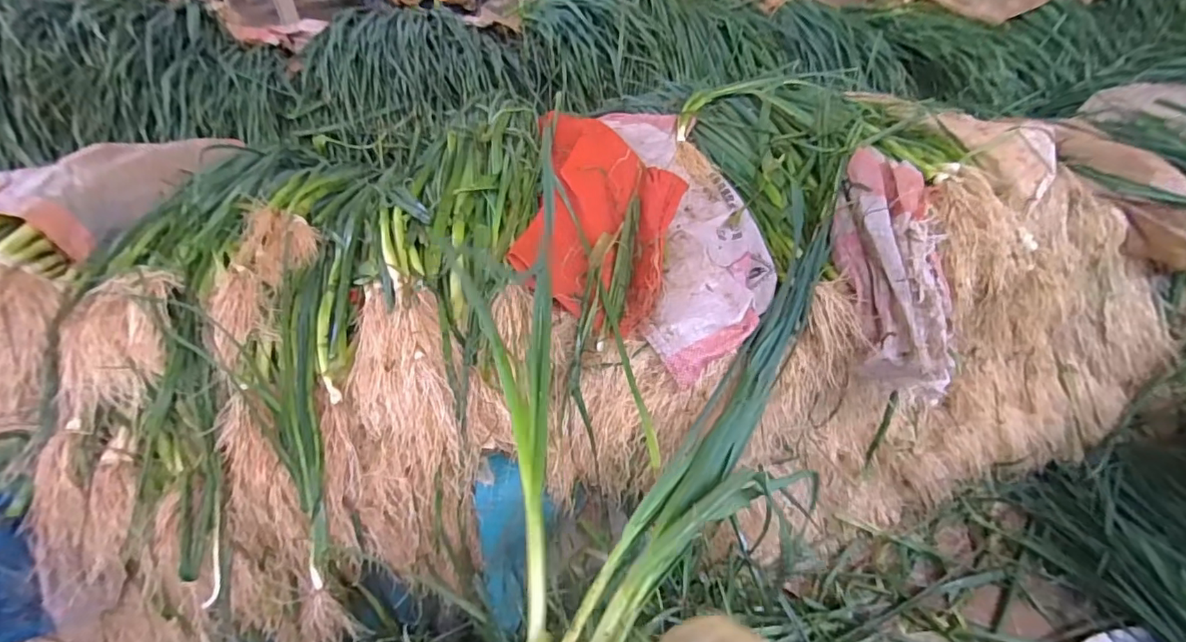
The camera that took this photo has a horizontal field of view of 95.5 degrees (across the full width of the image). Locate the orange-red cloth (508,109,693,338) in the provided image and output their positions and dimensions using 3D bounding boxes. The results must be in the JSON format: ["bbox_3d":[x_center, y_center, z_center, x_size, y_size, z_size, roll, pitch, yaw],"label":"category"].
[{"bbox_3d":[0.020,-0.197,0.739,0.201,0.057,0.381,1,52,8],"label":"orange-red cloth"}]

